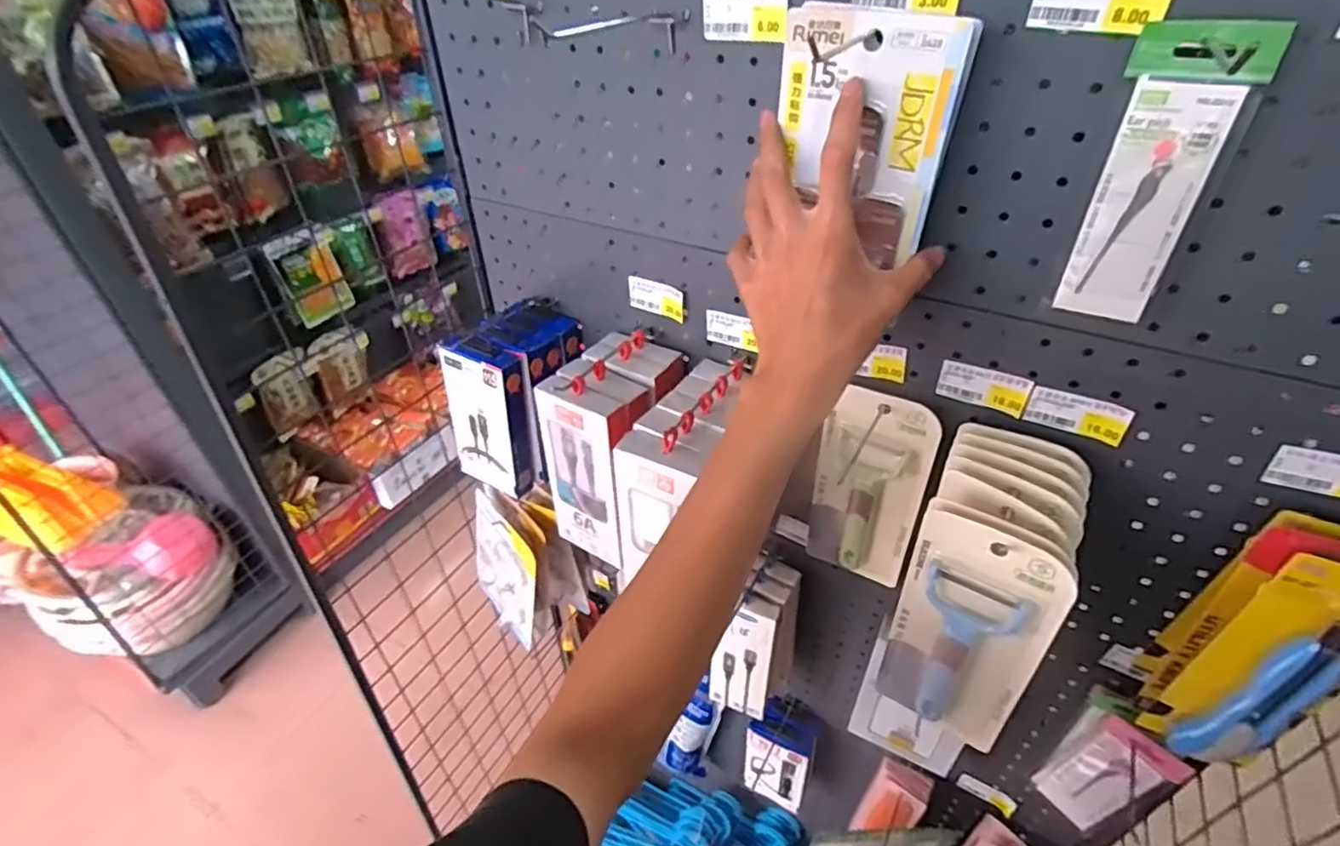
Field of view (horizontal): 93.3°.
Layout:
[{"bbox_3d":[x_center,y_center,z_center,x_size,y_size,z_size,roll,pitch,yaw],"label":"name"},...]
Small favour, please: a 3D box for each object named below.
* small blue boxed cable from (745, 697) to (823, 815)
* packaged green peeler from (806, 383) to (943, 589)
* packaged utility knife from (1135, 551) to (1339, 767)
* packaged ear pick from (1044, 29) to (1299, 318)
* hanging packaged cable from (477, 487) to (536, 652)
[{"bbox_3d":[0.148,0.440,0.845,0.088,0.147,0.064,12,39,16],"label":"small blue boxed cable"},{"bbox_3d":[0.169,0.064,0.549,0.089,0.200,0.021,21,43,26],"label":"packaged green peeler"},{"bbox_3d":[0.385,0.161,0.402,0.070,0.182,0.024,14,40,18],"label":"packaged utility knife"},{"bbox_3d":[0.255,-0.126,0.336,0.057,0.145,0.009,16,41,21],"label":"packaged ear pick"},{"bbox_3d":[-0.201,0.176,0.751,0.118,0.167,0.018,33,39,29],"label":"hanging packaged cable"}]

